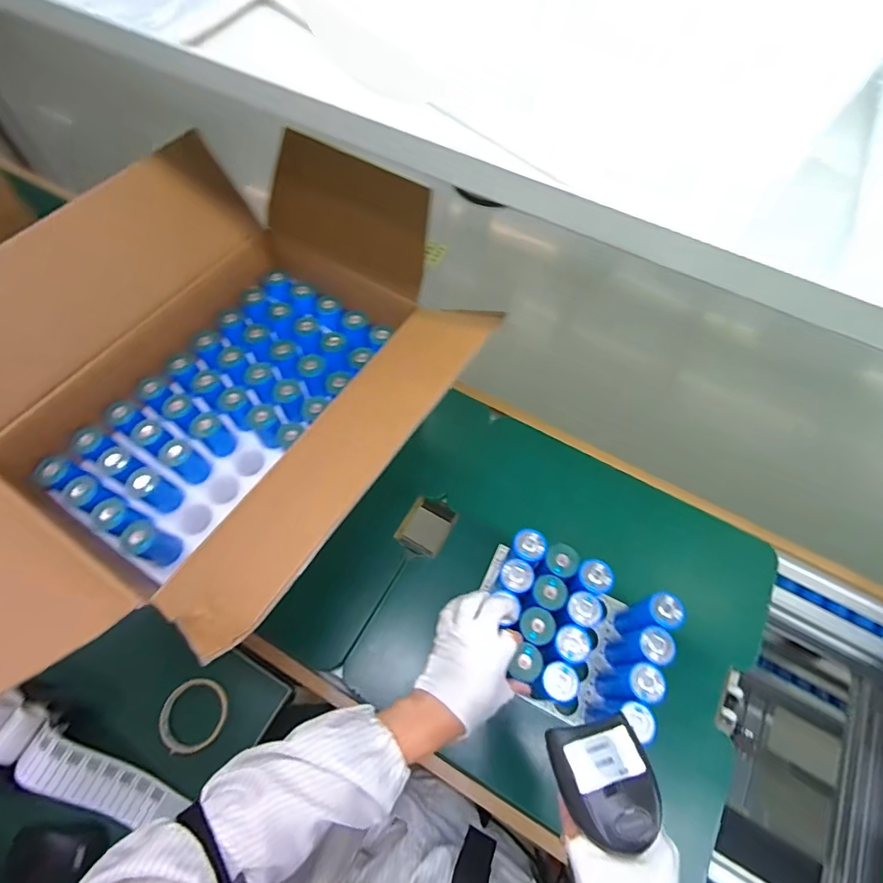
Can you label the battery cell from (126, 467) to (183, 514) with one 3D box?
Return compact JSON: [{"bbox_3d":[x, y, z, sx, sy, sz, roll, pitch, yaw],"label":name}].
[{"bbox_3d":[-0.364,0.063,0.609,0.044,0.065,0.040,1,62,-2],"label":"battery cell"}]

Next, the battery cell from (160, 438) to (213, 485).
[{"bbox_3d":[-0.339,0.026,0.638,0.041,0.064,0.038,1,62,-2],"label":"battery cell"}]

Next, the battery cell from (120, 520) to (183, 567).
[{"bbox_3d":[-0.353,0.123,0.580,0.034,0.066,0.041,30,65,13],"label":"battery cell"}]

